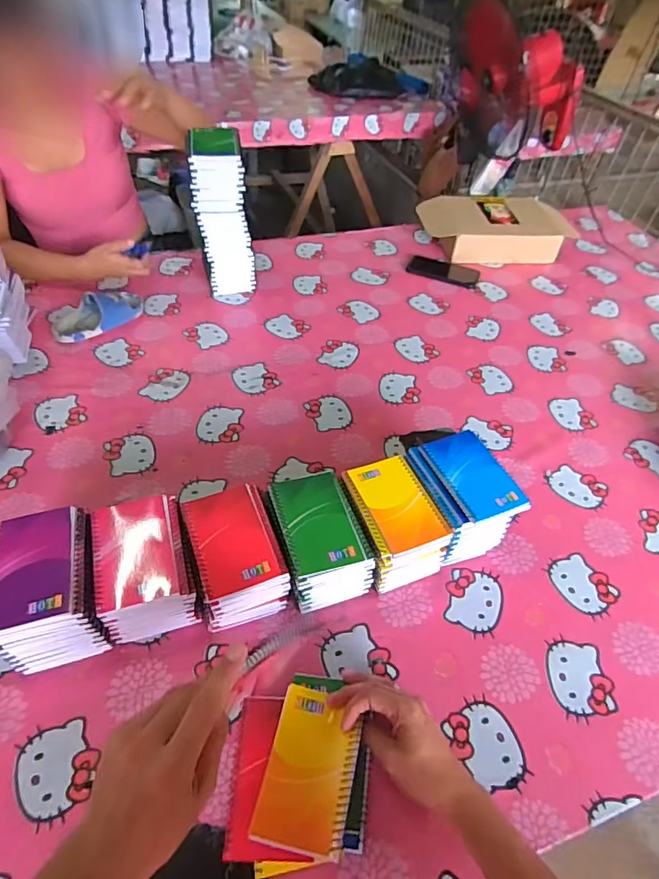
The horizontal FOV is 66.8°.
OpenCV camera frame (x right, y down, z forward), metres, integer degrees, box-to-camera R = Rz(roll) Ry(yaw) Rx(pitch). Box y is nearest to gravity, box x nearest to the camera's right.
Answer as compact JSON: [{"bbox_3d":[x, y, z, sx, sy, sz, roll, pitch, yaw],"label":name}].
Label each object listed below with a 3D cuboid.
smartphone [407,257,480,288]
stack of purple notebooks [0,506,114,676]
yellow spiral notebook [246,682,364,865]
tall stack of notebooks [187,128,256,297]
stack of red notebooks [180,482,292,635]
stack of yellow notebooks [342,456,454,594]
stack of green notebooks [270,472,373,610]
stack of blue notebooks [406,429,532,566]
[{"bbox_3d":[0.270,-0.398,1.184,0.166,0.014,0.083,20,50,14],"label":"smartphone"},{"bbox_3d":[-0.303,0.166,0.549,0.100,0.114,0.133,-12,50,-16],"label":"stack of purple notebooks"},{"bbox_3d":[-0.017,0.313,0.479,0.080,0.018,0.130,11,48,7],"label":"yellow spiral notebook"},{"bbox_3d":[-0.207,-0.420,0.973,0.099,0.291,0.085,-10,49,-13],"label":"tall stack of notebooks"},{"bbox_3d":[-0.110,0.139,0.593,0.096,0.090,0.133,-13,50,-15],"label":"stack of red notebooks"},{"bbox_3d":[0.079,0.112,0.646,0.096,0.093,0.140,-15,51,-17],"label":"stack of yellow notebooks"},{"bbox_3d":[-0.015,0.128,0.621,0.098,0.106,0.135,-14,50,-16],"label":"stack of green notebooks"},{"bbox_3d":[0.173,0.080,0.673,0.112,0.105,0.143,-15,51,-18],"label":"stack of blue notebooks"}]

